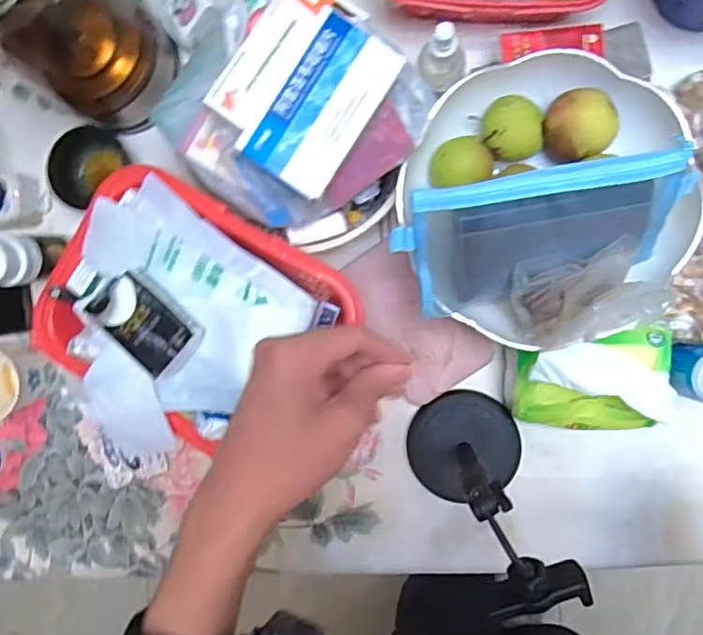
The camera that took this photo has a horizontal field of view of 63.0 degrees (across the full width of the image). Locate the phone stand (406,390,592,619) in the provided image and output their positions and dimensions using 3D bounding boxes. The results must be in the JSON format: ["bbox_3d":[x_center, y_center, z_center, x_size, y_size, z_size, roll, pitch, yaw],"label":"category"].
[{"bbox_3d":[0.109,0.143,0.484,0.110,0.177,0.140,-8,89,4],"label":"phone stand"}]

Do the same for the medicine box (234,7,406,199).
[{"bbox_3d":[-0.023,-0.157,0.422,0.071,0.017,0.124,33,92,4],"label":"medicine box"}]

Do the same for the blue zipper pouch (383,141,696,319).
[{"bbox_3d":[0.147,-0.061,0.449,0.227,0.033,0.116,-9,123,5],"label":"blue zipper pouch"}]

